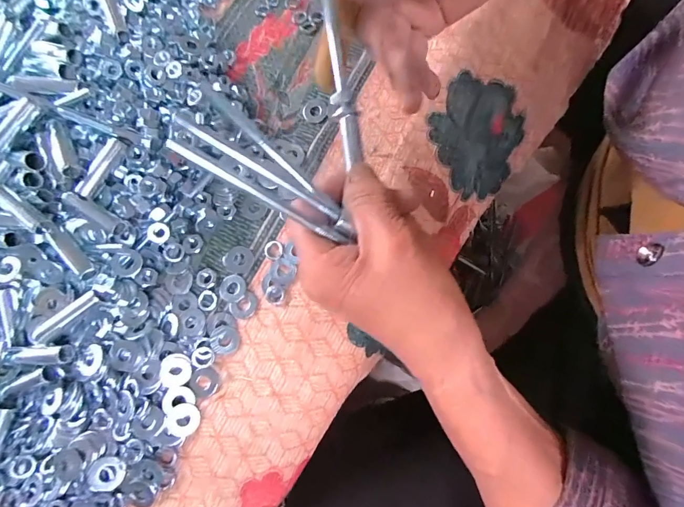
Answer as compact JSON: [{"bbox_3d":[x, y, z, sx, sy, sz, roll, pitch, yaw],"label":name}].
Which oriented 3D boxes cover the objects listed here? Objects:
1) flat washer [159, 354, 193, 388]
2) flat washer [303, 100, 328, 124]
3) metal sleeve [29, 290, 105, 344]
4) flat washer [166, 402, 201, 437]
[{"bbox_3d":[-0.107,0.075,0.241,0.019,0.004,0.020,10,76,4],"label":"flat washer"},{"bbox_3d":[-0.021,-0.109,0.287,0.018,0.005,0.018,0,76,2],"label":"flat washer"},{"bbox_3d":[-0.174,0.040,0.236,0.045,0.006,0.010,-39,78,-8],"label":"metal sleeve"},{"bbox_3d":[-0.099,0.103,0.232,0.019,0.004,0.019,0,76,2],"label":"flat washer"}]

